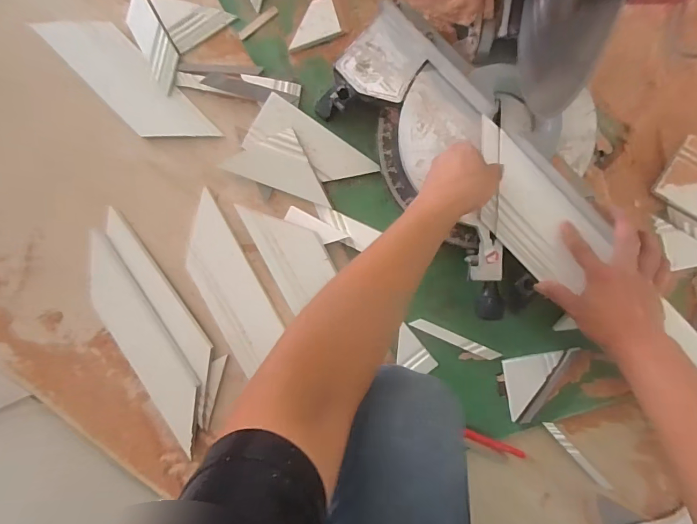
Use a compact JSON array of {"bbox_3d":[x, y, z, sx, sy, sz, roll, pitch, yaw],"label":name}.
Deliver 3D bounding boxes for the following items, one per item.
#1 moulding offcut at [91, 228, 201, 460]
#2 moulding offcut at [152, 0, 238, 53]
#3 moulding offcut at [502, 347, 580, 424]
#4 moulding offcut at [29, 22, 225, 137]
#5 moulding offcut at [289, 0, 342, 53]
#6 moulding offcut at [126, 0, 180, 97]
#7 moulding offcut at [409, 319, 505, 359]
[{"bbox_3d":[-0.342,0.134,0.686,0.093,0.028,0.371,-33,90,6],"label":"moulding offcut"},{"bbox_3d":[-0.248,-0.400,0.659,0.101,0.013,0.089,-29,90,6],"label":"moulding offcut"},{"bbox_3d":[0.305,0.195,0.646,0.109,0.008,0.100,-11,92,5],"label":"moulding offcut"},{"bbox_3d":[-0.358,-0.292,0.673,0.097,0.017,0.295,-45,98,2],"label":"moulding offcut"},{"bbox_3d":[-0.040,-0.373,0.641,0.057,0.010,0.116,28,95,3],"label":"moulding offcut"},{"bbox_3d":[-0.312,-0.354,0.658,0.052,0.015,0.166,-27,91,6],"label":"moulding offcut"},{"bbox_3d":[0.170,0.123,0.653,0.146,0.011,0.016,24,95,3],"label":"moulding offcut"}]

